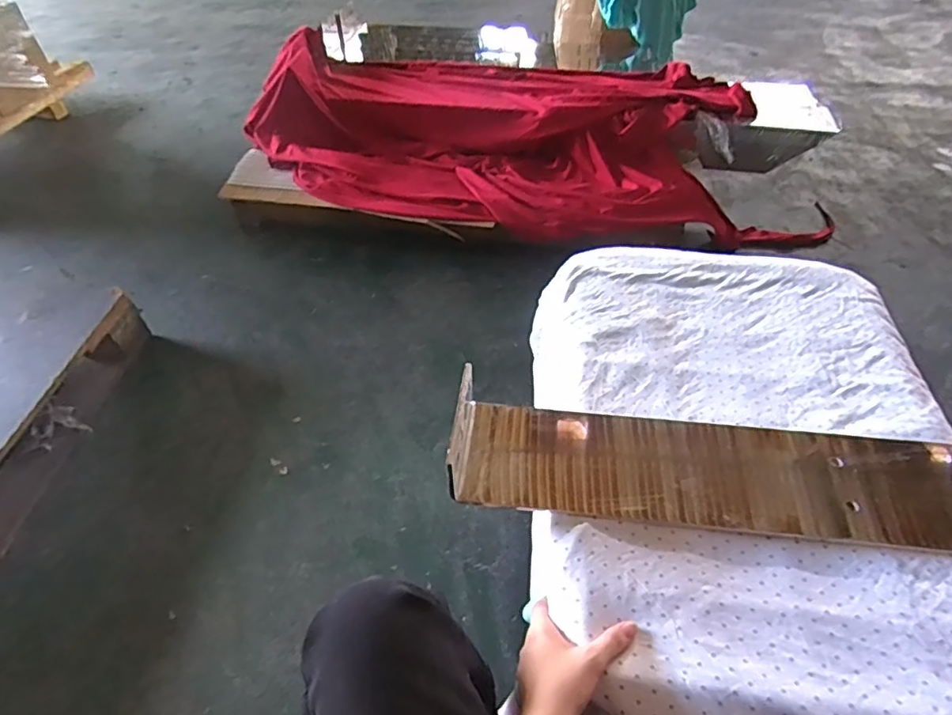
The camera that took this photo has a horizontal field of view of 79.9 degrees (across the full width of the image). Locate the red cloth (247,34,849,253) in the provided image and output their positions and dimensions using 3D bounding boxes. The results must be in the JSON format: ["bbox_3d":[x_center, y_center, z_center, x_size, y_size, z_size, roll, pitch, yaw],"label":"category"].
[{"bbox_3d":[0.141,-0.539,1.499,1.535,0.307,0.528,9,48,10],"label":"red cloth"}]

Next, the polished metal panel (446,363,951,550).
[{"bbox_3d":[0.317,0.104,0.573,0.673,0.058,0.130,4,47,5],"label":"polished metal panel"}]

